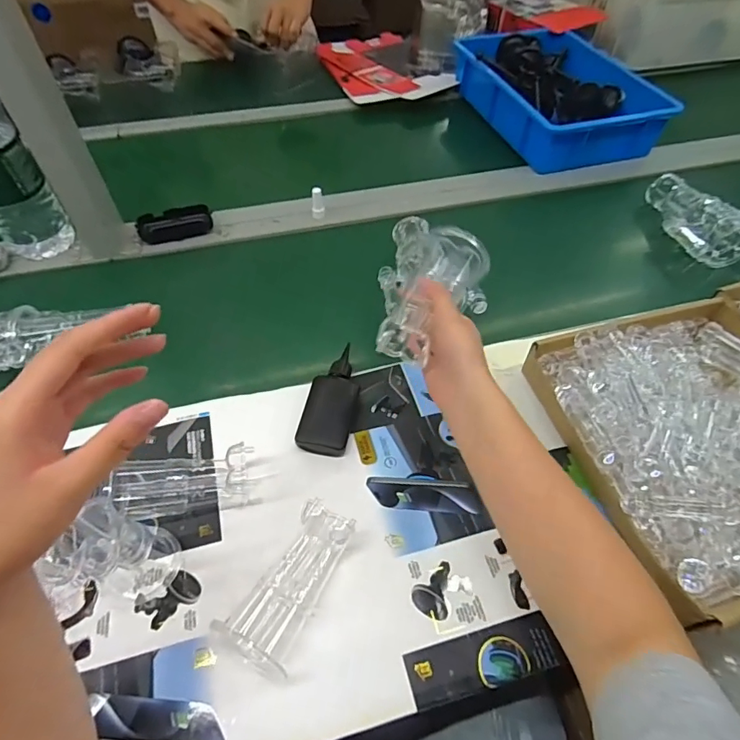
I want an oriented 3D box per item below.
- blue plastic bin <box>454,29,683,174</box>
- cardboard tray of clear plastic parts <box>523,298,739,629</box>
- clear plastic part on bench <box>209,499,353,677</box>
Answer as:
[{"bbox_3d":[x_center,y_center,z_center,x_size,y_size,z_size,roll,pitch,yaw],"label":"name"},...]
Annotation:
[{"bbox_3d":[0.373,-0.556,0.938,0.276,0.094,0.396,-14,55,-12],"label":"blue plastic bin"},{"bbox_3d":[0.354,0.064,0.485,0.287,0.061,0.313,-14,55,-12],"label":"cardboard tray of clear plastic parts"},{"bbox_3d":[-0.069,0.184,0.406,0.059,0.051,0.130,22,55,14],"label":"clear plastic part on bench"}]

